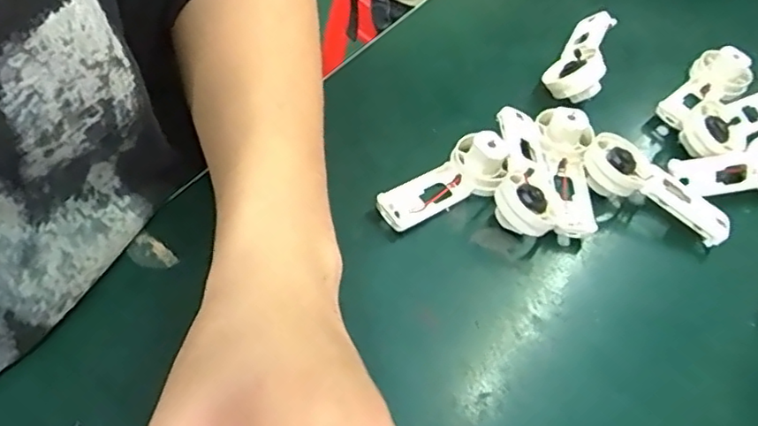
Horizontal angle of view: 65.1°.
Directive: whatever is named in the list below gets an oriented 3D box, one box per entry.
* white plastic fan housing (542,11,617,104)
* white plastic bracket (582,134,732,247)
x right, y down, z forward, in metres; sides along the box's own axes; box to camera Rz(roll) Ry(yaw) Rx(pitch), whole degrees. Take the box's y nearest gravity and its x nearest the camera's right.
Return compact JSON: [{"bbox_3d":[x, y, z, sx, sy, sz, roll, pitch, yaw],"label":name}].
[{"bbox_3d":[0.144,-0.114,0.416,0.035,0.025,0.089,24,56,12],"label":"white plastic fan housing"},{"bbox_3d":[0.165,-0.011,0.355,0.090,0.031,0.034,34,59,18],"label":"white plastic bracket"}]

